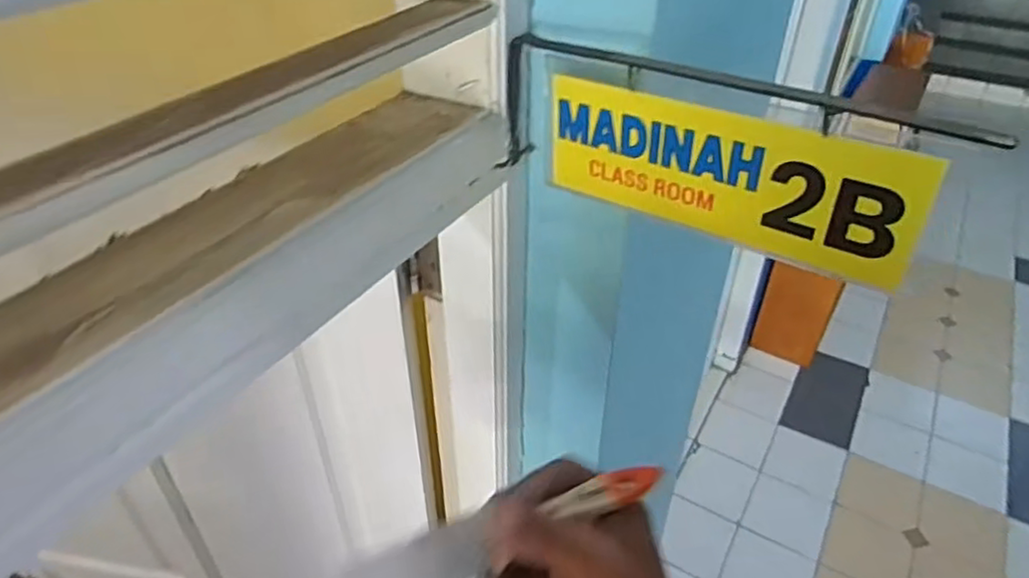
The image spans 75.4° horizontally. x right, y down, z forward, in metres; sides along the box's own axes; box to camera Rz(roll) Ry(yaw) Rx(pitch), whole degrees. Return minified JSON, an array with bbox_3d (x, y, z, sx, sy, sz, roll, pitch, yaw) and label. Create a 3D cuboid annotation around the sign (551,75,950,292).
[{"bbox_3d":[0.144,-0.083,0.483,0.271,0.100,0.008,24,44,27],"label":"sign"}]

